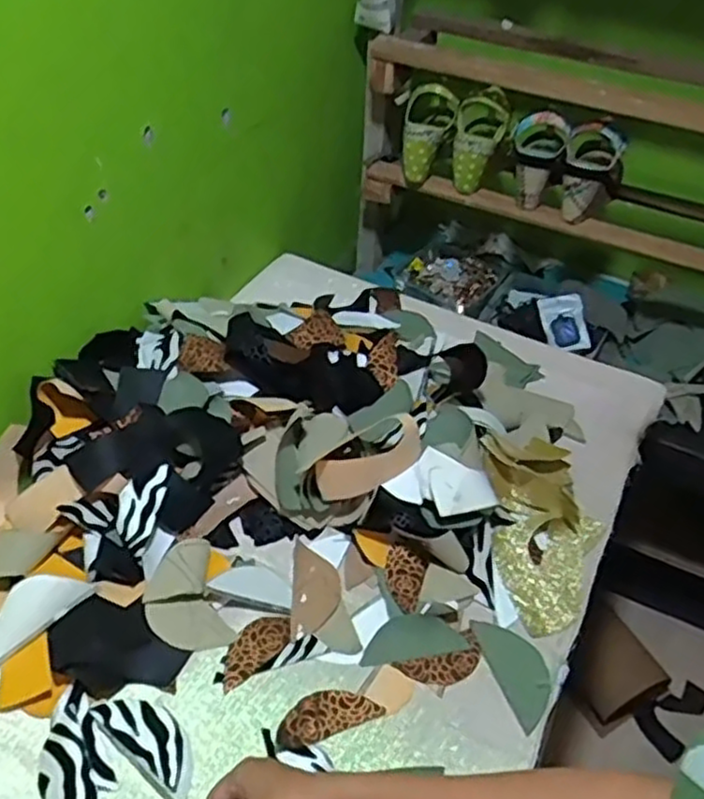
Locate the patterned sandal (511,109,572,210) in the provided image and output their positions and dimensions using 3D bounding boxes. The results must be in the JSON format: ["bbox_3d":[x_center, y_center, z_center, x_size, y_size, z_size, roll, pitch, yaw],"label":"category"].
[{"bbox_3d":[0.281,-0.373,1.104,0.081,0.132,0.095,14,45,9],"label":"patterned sandal"}]

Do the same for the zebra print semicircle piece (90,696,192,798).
[{"bbox_3d":[-0.174,0.299,0.638,0.116,0.004,0.049,33,50,25],"label":"zebra print semicircle piece"}]

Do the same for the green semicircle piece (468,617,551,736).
[{"bbox_3d":[0.163,0.263,0.712,0.052,0.004,0.109,-13,46,-15],"label":"green semicircle piece"}]

